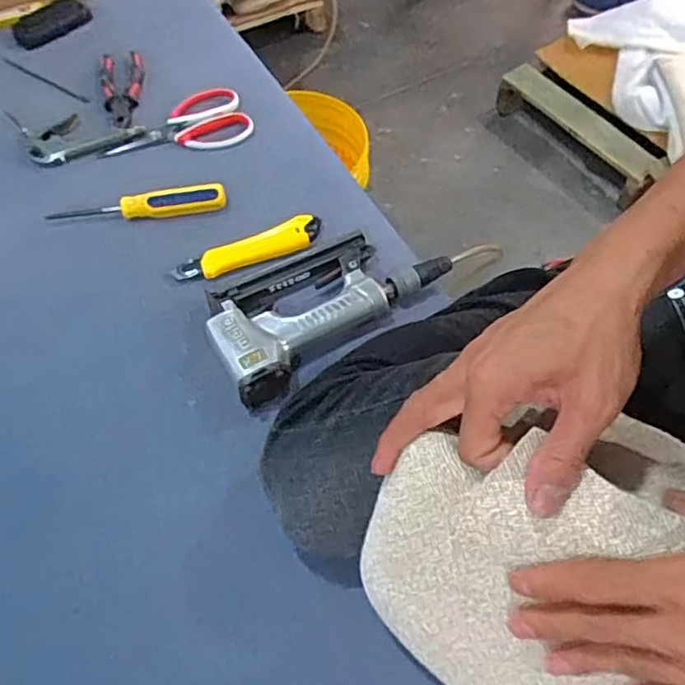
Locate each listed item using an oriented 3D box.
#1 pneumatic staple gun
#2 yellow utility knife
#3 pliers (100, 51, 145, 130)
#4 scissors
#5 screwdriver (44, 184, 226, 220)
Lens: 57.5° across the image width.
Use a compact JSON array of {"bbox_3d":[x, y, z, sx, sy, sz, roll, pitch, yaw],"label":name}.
[{"bbox_3d":[-0.018,-0.052,0.622,0.258,0.045,0.123,-34,63,-17],"label":"pneumatic staple gun"},{"bbox_3d":[-0.100,-0.099,0.670,0.163,0.014,0.038,-22,60,-11],"label":"yellow utility knife"},{"bbox_3d":[-0.286,-0.330,0.815,0.054,0.012,0.148,-11,58,-5],"label":"pliers"},{"bbox_3d":[-0.205,-0.259,0.774,0.181,0.013,0.094,-25,60,-13],"label":"scissors"},{"bbox_3d":[-0.231,-0.153,0.701,0.197,0.022,0.031,-7,58,-2],"label":"screwdriver"}]

